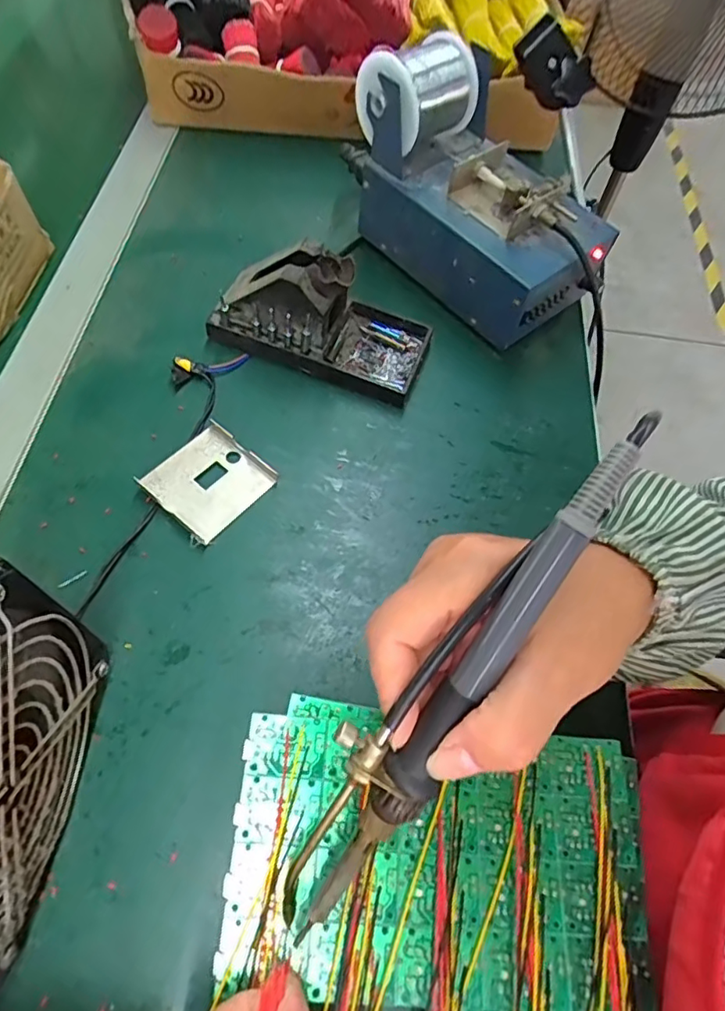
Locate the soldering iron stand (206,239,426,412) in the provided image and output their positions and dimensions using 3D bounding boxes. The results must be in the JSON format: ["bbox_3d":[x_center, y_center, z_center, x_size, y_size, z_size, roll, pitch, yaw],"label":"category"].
[{"bbox_3d":[-0.029,-0.148,0.420,0.158,0.069,0.077,20,62,5],"label":"soldering iron stand"}]

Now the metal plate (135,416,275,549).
[{"bbox_3d":[-0.103,-0.018,0.380,0.066,0.009,0.069,37,65,14],"label":"metal plate"}]

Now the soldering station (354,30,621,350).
[{"bbox_3d":[0.094,-0.256,0.445,0.116,0.118,0.214,-34,70,-21],"label":"soldering station"}]

